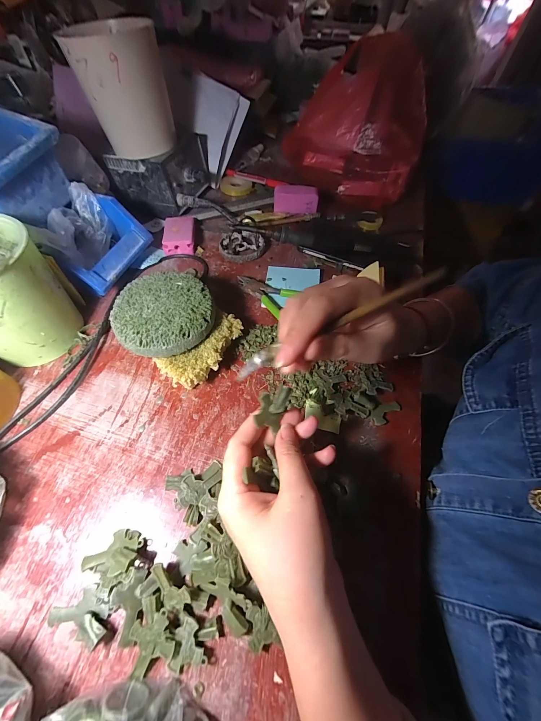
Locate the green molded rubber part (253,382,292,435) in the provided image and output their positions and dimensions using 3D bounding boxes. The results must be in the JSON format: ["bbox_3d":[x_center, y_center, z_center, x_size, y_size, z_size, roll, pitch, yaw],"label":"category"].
[{"bbox_3d":[0.002,0.037,0.227,0.022,0.017,0.038,13,93,0],"label":"green molded rubber part"}]

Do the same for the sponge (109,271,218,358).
[{"bbox_3d":[-0.113,-0.052,0.299,0.100,0.022,0.097,0,57,0],"label":"sponge"}]

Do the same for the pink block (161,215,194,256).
[{"bbox_3d":[-0.141,-0.197,0.438,0.046,0.024,0.073,-4,58,-3],"label":"pink block"}]

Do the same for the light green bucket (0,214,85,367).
[{"bbox_3d":[-0.279,-0.064,0.296,0.113,0.122,0.105,0,57,0],"label":"light green bucket"}]

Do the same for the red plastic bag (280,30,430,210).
[{"bbox_3d":[0.136,-0.402,0.480,0.243,0.173,0.170,10,58,4],"label":"red plastic bag"}]

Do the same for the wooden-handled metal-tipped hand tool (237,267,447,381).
[{"bbox_3d":[0.046,-0.027,0.193,0.156,0.004,0.014,-27,99,3],"label":"wooden-handled metal-tipped hand tool"}]

